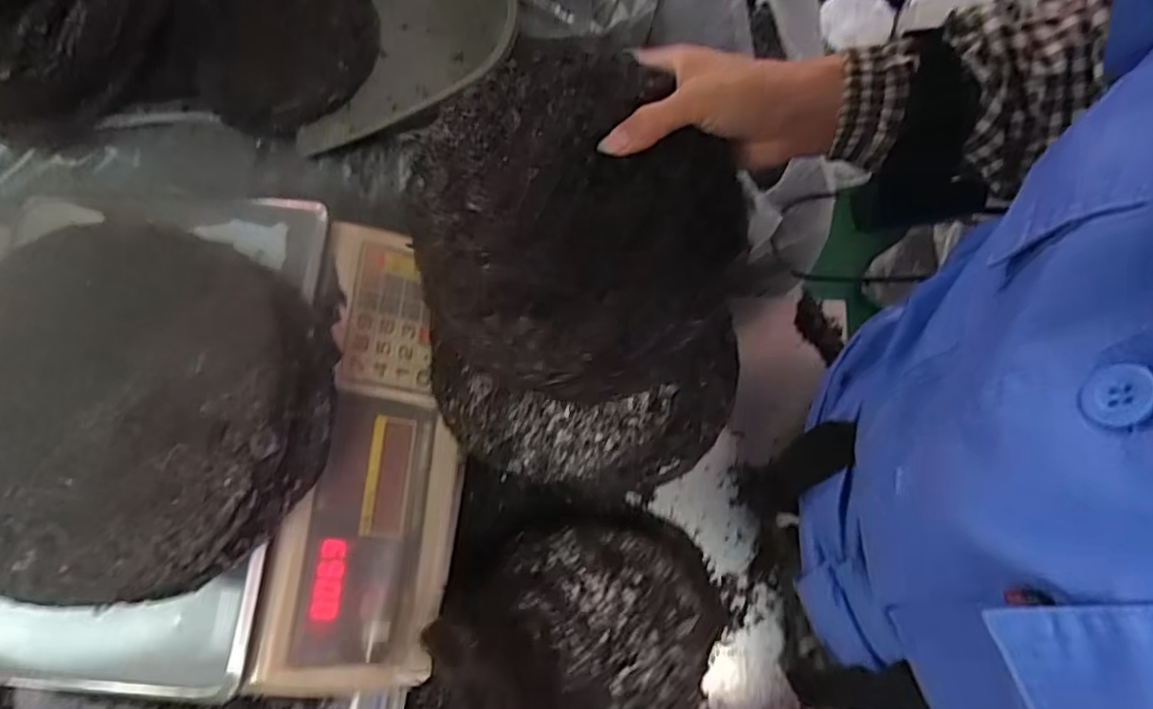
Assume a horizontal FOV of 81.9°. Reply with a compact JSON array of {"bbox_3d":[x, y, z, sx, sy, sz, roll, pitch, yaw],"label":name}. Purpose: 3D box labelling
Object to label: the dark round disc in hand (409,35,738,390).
[{"bbox_3d":[-0.005,-0.078,0.400,0.185,0.018,0.193,0,90,3],"label":"dark round disc in hand"}]

